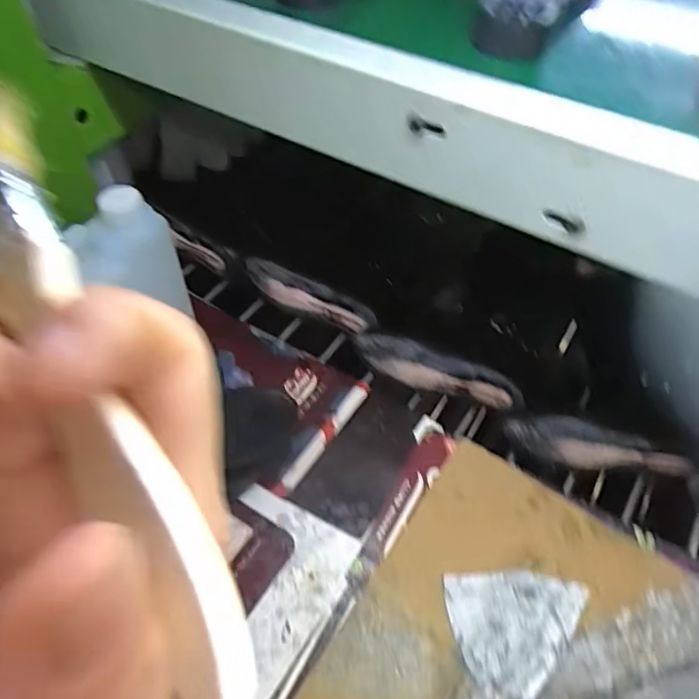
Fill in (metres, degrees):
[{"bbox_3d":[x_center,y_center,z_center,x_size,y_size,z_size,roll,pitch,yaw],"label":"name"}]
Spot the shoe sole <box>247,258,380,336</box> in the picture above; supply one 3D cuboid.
[{"bbox_3d":[-0.052,-0.068,0.705,0.181,0.058,0.018,24,56,18],"label":"shoe sole"}]

